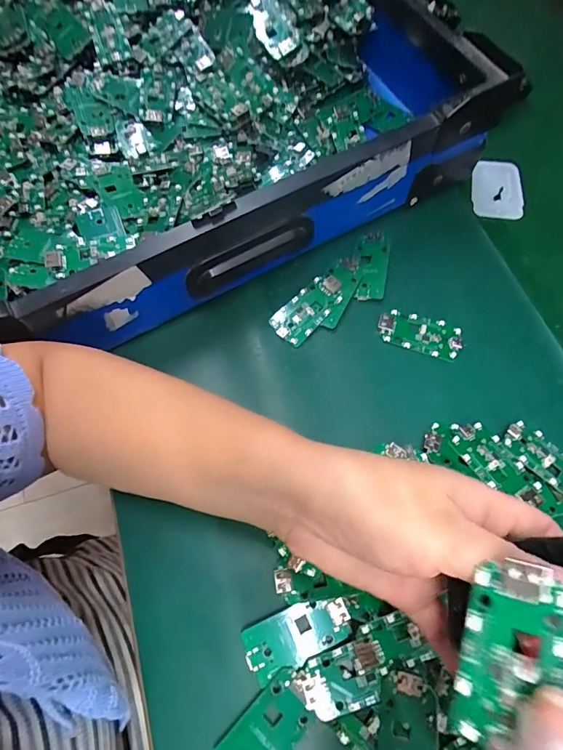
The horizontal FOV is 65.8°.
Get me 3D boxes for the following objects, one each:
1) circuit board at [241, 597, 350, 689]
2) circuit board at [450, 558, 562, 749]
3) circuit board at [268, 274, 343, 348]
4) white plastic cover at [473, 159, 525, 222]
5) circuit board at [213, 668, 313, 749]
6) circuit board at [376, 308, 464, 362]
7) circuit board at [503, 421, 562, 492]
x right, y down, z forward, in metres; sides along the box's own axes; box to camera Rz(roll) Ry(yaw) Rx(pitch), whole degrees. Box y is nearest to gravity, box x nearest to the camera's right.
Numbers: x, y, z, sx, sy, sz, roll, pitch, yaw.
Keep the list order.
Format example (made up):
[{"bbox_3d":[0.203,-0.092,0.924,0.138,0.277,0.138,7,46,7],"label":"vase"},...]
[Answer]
[{"bbox_3d":[0.010,0.153,0.256,0.062,0.004,0.029,-24,67,-8],"label":"circuit board"},{"bbox_3d":[0.079,0.096,0.146,0.035,0.006,0.060,10,87,23],"label":"circuit board"},{"bbox_3d":[0.022,-0.053,0.344,0.030,0.008,0.063,42,73,19],"label":"circuit board"},{"bbox_3d":[0.201,-0.176,0.408,0.048,0.013,0.063,9,66,6],"label":"white plastic cover"},{"bbox_3d":[-0.008,0.197,0.239,0.031,0.004,0.055,40,73,18],"label":"circuit board"},{"bbox_3d":[0.107,-0.031,0.339,0.063,0.004,0.031,15,67,9],"label":"circuit board"},{"bbox_3d":[0.181,0.058,0.291,0.031,0.004,0.063,-35,66,-29],"label":"circuit board"}]

